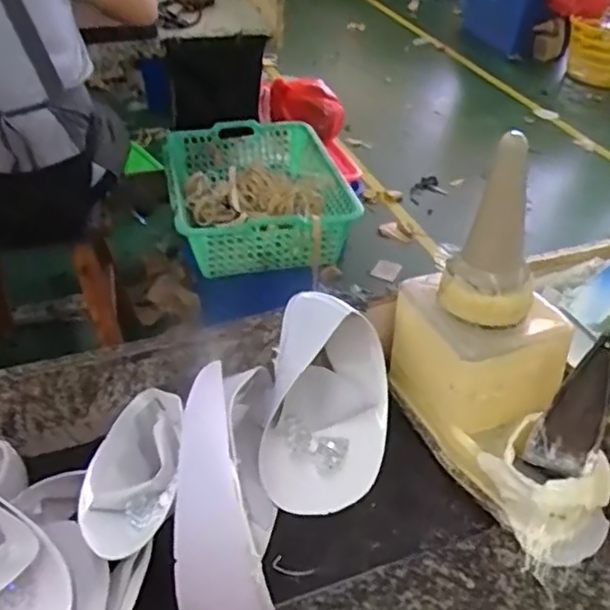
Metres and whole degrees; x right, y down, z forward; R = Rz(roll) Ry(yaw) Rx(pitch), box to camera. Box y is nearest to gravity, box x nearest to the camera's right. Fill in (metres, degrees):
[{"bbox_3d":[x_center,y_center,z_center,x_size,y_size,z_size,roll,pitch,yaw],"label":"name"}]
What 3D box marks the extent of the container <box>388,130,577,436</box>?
[{"bbox_3d":[0.145,-0.005,0.508,0.110,0.215,0.124,-12,42,-16],"label":"container"}]

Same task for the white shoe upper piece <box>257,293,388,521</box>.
[{"bbox_3d":[0.016,0.087,0.551,0.069,0.115,0.175,3,74,44],"label":"white shoe upper piece"}]

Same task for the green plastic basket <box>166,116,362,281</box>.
[{"bbox_3d":[-0.106,-0.218,1.301,0.327,0.127,0.436,-8,41,-12],"label":"green plastic basket"}]

